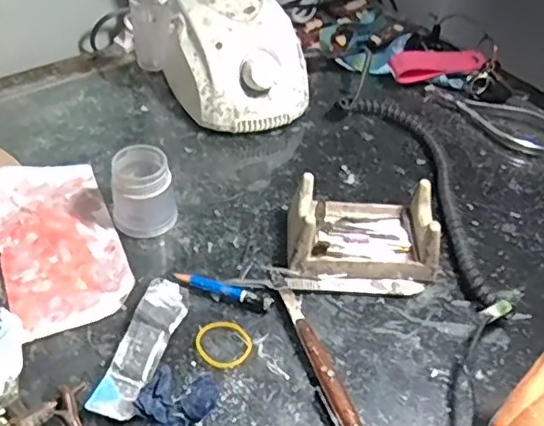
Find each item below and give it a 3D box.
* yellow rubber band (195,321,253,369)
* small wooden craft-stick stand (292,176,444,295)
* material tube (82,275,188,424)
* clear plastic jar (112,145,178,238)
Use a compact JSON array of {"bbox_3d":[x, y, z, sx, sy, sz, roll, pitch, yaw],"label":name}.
[{"bbox_3d":[-0.028,0.077,0.353,0.032,0.004,0.030,3,45,-3],"label":"yellow rubber band"},{"bbox_3d":[0.061,0.013,0.406,0.097,0.044,0.075,5,44,-1],"label":"small wooden craft-stick stand"},{"bbox_3d":[-0.075,0.076,0.342,0.028,0.015,0.085,15,45,10],"label":"material tube"},{"bbox_3d":[-0.089,-0.014,0.414,0.041,0.048,0.044,3,45,-3],"label":"clear plastic jar"}]

